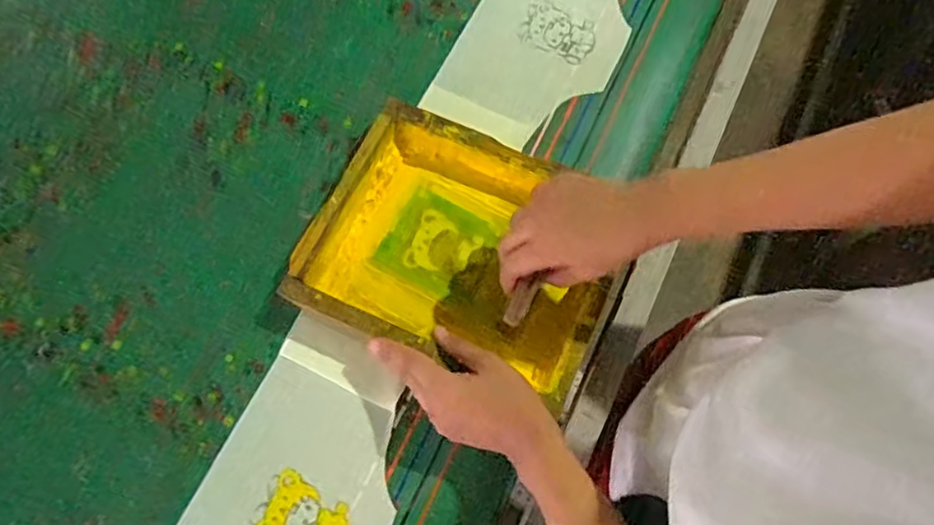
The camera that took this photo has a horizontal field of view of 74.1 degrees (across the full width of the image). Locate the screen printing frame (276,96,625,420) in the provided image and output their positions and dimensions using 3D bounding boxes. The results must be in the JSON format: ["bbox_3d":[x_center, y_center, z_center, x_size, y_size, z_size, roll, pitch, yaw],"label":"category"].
[{"bbox_3d":[-0.003,-0.012,0.636,0.287,0.057,0.231,23,73,8],"label":"screen printing frame"}]

